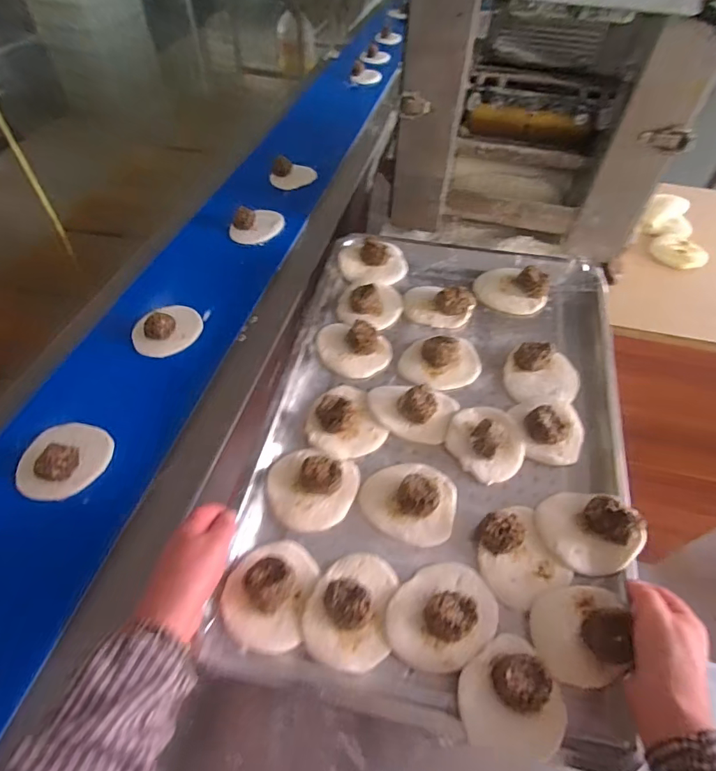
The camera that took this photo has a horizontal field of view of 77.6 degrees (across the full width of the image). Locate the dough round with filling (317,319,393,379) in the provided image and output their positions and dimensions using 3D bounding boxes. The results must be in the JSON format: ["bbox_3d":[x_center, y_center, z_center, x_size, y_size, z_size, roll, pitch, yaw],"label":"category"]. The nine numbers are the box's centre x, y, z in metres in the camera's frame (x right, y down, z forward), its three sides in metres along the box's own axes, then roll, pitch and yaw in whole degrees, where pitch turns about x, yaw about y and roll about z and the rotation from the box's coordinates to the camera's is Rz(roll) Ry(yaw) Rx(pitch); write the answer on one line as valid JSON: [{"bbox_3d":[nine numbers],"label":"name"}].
[{"bbox_3d":[-0.008,-0.050,0.560,0.093,0.027,0.072,22,52,15],"label":"dough round with filling"}]

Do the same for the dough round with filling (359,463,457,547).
[{"bbox_3d":[0.054,0.110,0.452,0.095,0.030,0.083,16,50,10],"label":"dough round with filling"}]

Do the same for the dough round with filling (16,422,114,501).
[{"bbox_3d":[-0.326,0.072,0.485,0.081,0.036,0.101,31,54,21],"label":"dough round with filling"}]

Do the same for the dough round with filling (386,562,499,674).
[{"bbox_3d":[0.077,0.197,0.390,0.102,0.028,0.077,-26,55,-23],"label":"dough round with filling"}]

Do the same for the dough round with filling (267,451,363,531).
[{"bbox_3d":[-0.047,0.099,0.448,0.087,0.033,0.084,2,49,-2],"label":"dough round with filling"}]

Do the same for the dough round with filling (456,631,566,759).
[{"bbox_3d":[0.125,0.246,0.359,0.081,0.026,0.079,2,49,-2],"label":"dough round with filling"}]

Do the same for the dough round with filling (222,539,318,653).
[{"bbox_3d":[-0.078,0.176,0.386,0.072,0.034,0.089,11,50,6],"label":"dough round with filling"}]

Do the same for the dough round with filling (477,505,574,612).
[{"bbox_3d":[0.156,0.158,0.427,0.078,0.025,0.082,2,49,-2],"label":"dough round with filling"}]

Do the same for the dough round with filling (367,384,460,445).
[{"bbox_3d":[0.062,0.020,0.515,0.097,0.031,0.071,18,51,12],"label":"dough round with filling"}]

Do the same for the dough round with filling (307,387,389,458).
[{"bbox_3d":[-0.017,0.035,0.497,0.082,0.025,0.085,2,49,-2],"label":"dough round with filling"}]

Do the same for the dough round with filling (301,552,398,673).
[{"bbox_3d":[-0.006,0.190,0.389,0.074,0.031,0.094,9,49,4],"label":"dough round with filling"}]

